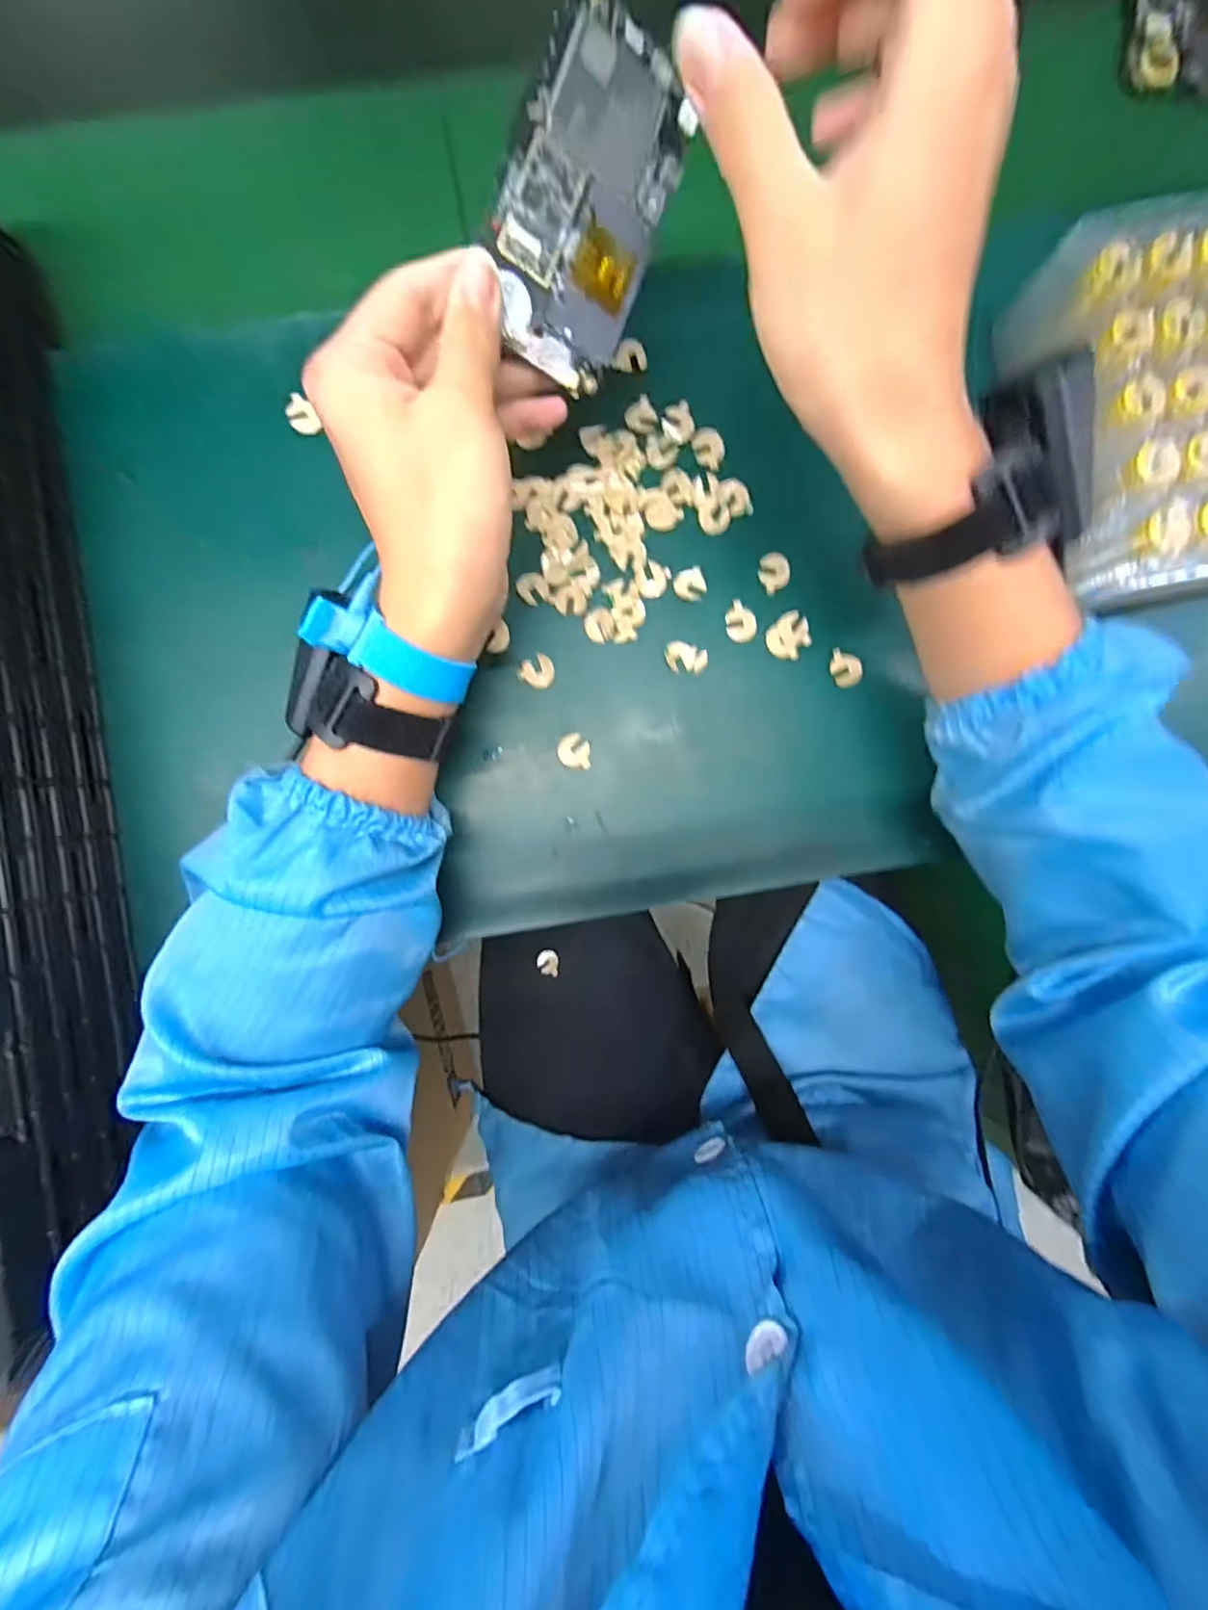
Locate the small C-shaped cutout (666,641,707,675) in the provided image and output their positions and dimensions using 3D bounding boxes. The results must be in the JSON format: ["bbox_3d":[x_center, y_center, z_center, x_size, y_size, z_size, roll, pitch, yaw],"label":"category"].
[{"bbox_3d":[0.046,-0.083,0.331,0.023,0.004,0.017,17,88,-1],"label":"small C-shaped cutout"}]

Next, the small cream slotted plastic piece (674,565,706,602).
[{"bbox_3d":[0.049,-0.125,0.331,0.018,0.004,0.018,0,89,0],"label":"small cream slotted plastic piece"}]

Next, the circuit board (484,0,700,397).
[{"bbox_3d":[-0.007,-0.249,0.243,0.062,0.005,0.125,19,100,-26],"label":"circuit board"}]

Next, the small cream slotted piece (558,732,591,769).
[{"bbox_3d":[-0.017,-0.030,0.331,0.017,0.004,0.020,-8,96,-5],"label":"small cream slotted piece"}]

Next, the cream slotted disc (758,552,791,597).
[{"bbox_3d":[0.097,-0.133,0.333,0.019,0.004,0.021,-28,92,3],"label":"cream slotted disc"}]

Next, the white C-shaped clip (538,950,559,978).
[{"bbox_3d":[-0.048,0.135,0.500,0.018,0.006,0.020,3,89,0],"label":"white C-shaped clip"}]

